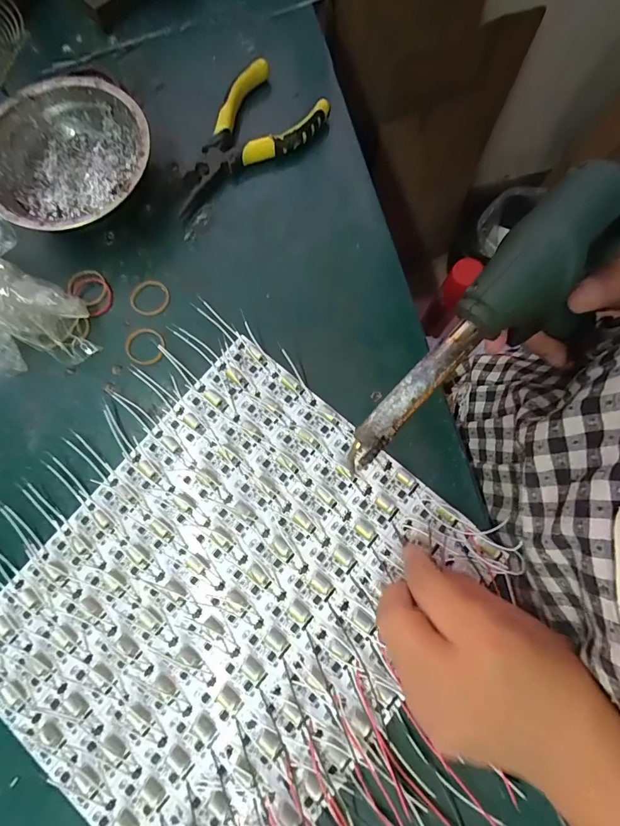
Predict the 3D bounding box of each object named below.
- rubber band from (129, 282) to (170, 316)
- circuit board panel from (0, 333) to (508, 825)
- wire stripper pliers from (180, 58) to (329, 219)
[{"bbox_3d":[-0.124,-0.089,0.296,0.031,0.004,0.029,0,79,1],"label":"rubber band"},{"bbox_3d":[-0.052,0.122,0.251,0.237,0.009,0.280,40,82,8],"label":"circuit board panel"},{"bbox_3d":[-0.057,-0.217,0.308,0.069,0.020,0.136,43,83,8],"label":"wire stripper pliers"}]

